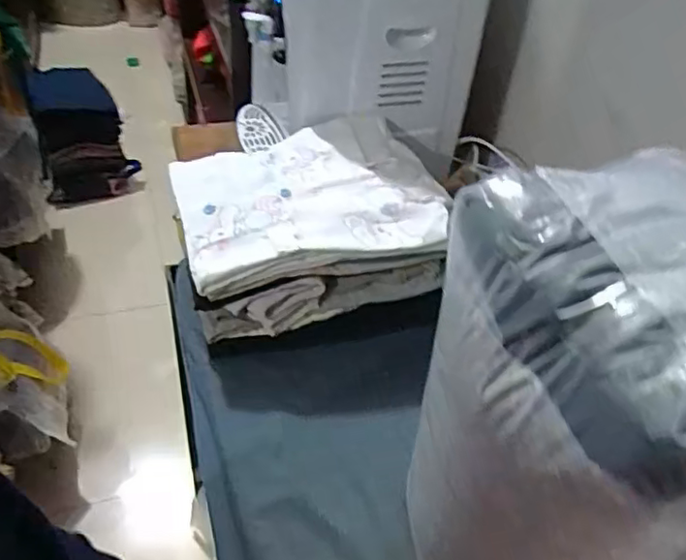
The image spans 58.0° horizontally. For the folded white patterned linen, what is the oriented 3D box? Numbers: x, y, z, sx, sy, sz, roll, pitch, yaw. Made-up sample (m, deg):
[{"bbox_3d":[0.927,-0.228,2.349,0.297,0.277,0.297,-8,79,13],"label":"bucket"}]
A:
[{"bbox_3d":[-0.046,-0.118,0.819,0.332,0.055,0.279,-11,48,-12],"label":"folded white patterned linen"}]

